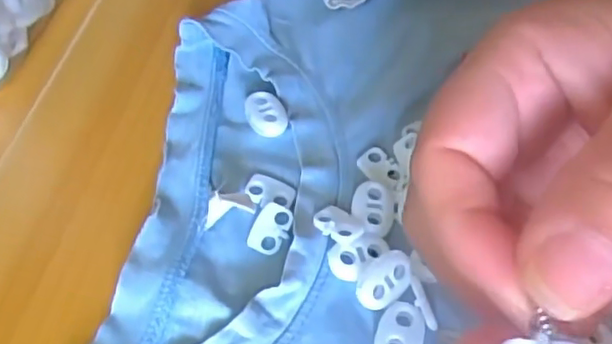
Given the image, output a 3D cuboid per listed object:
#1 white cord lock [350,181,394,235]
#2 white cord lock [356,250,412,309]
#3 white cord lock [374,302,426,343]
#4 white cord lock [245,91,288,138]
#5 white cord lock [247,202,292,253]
[{"bbox_3d":[0.024,0.013,0.224,0.015,0.004,0.023,5,59,1],"label":"white cord lock"},{"bbox_3d":[0.026,0.036,0.208,0.021,0.006,0.014,-40,67,-22],"label":"white cord lock"},{"bbox_3d":[0.030,0.053,0.201,0.015,0.004,0.022,18,60,9],"label":"white cord lock"},{"bbox_3d":[-0.016,-0.023,0.246,0.015,0.007,0.021,-12,60,-8],"label":"white cord lock"},{"bbox_3d":[-0.012,0.019,0.220,0.013,0.004,0.019,20,60,11],"label":"white cord lock"}]

